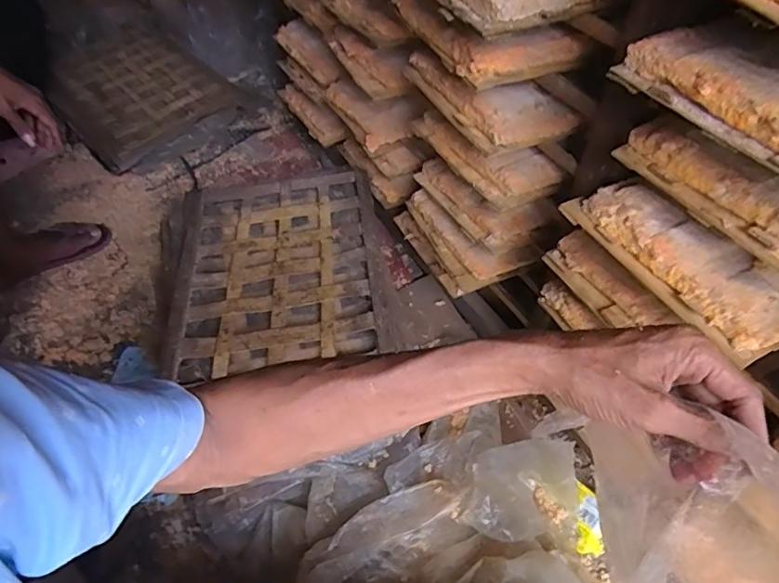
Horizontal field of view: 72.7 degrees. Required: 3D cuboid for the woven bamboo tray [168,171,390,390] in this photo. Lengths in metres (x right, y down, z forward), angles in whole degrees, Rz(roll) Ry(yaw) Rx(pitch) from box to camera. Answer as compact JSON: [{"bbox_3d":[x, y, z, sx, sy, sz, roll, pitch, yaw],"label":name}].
[{"bbox_3d":[-0.190,-0.049,0.901,0.321,0.045,0.429,-6,53,-6],"label":"woven bamboo tray"}]

